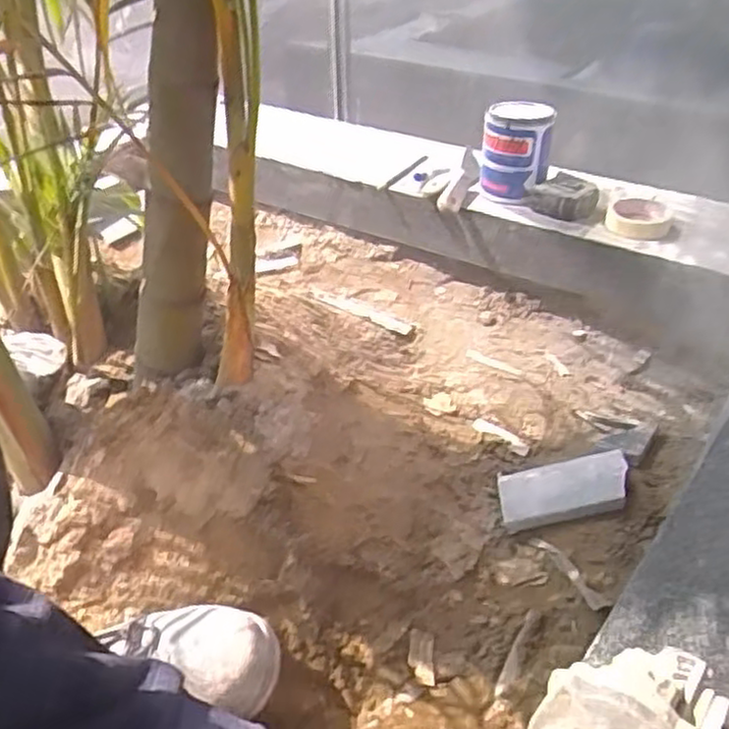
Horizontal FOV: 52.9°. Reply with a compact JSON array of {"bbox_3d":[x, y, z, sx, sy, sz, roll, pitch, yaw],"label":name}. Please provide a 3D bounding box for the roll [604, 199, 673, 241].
[{"bbox_3d":[0.398,-0.210,1.065,0.088,0.027,0.094,14,38,19],"label":"roll"}]

